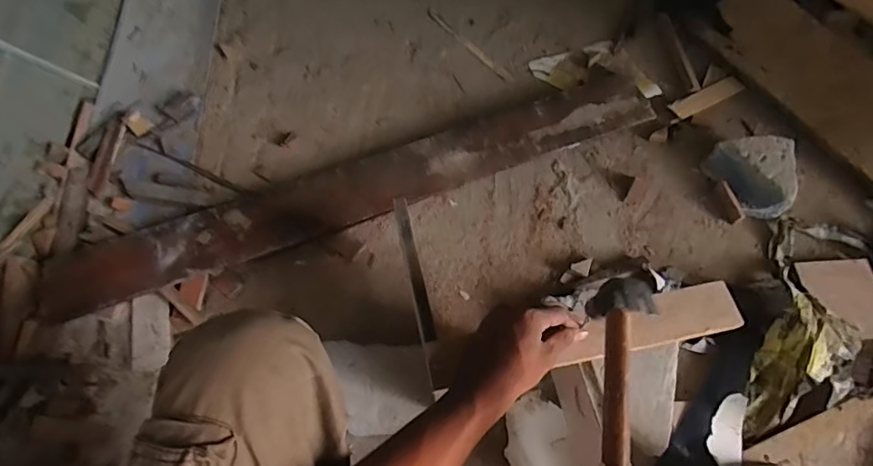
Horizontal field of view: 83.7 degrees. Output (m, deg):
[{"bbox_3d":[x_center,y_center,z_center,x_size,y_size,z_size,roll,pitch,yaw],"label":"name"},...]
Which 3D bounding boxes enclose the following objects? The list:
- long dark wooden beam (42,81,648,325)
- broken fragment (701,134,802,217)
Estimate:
[{"bbox_3d":[-0.114,-0.079,0.854,1.053,0.078,0.133,-20,64,-6],"label":"long dark wooden beam"},{"bbox_3d":[0.556,-0.101,0.833,0.115,0.064,0.150,-21,64,-6],"label":"broken fragment"}]

